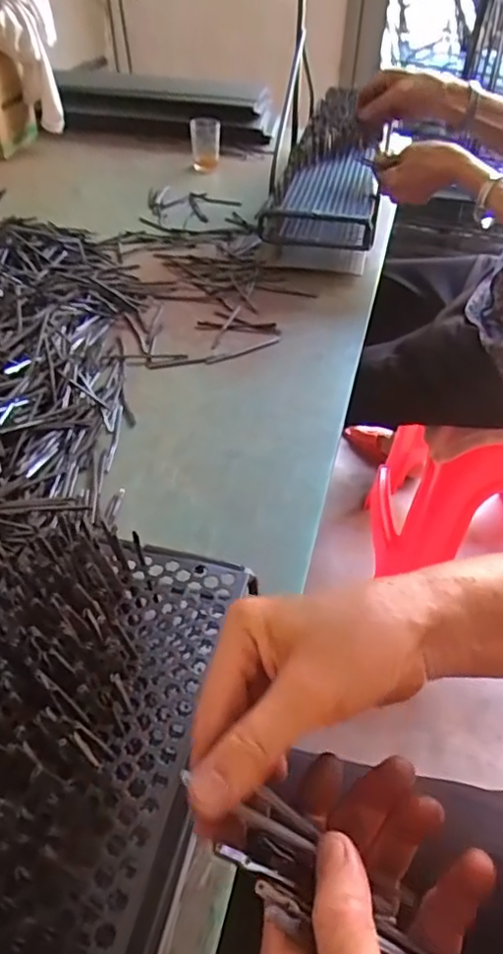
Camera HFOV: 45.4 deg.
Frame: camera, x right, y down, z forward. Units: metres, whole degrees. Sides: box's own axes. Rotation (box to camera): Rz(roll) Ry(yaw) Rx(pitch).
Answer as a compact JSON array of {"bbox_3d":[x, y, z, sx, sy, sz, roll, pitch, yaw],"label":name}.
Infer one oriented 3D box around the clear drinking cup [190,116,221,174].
[{"bbox_3d":[-0.088,-0.631,1.144,0.059,0.081,0.052,-3,44,-6],"label":"clear drinking cup"}]

